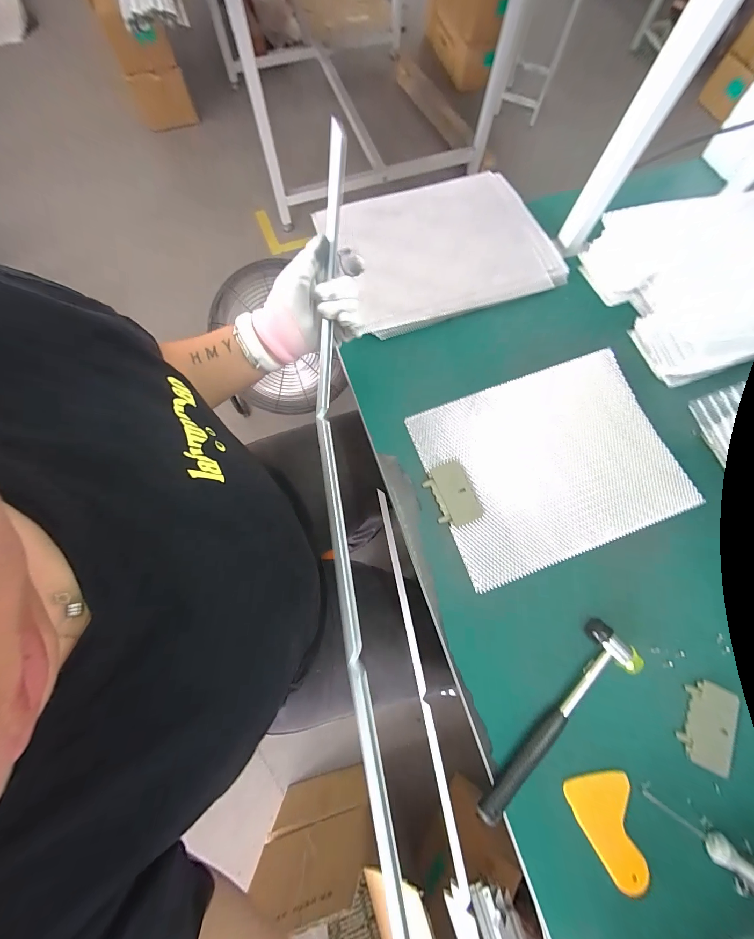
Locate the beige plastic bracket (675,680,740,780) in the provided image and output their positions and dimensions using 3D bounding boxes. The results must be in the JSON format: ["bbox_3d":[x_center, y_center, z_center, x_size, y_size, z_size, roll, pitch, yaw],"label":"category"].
[{"bbox_3d":[0.375,0.289,0.384,0.053,0.008,0.086,24,77,6],"label":"beige plastic bracket"}]

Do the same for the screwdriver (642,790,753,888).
[{"bbox_3d":[0.349,0.385,0.343,0.147,0.026,0.024,38,79,10],"label":"screwdriver"}]

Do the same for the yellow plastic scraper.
[{"bbox_3d":[0.244,0.384,0.361,0.069,0.010,0.098,-5,76,-1],"label":"yellow plastic scraper"}]

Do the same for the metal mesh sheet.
[{"bbox_3d":[0.237,-0.013,0.471,0.324,0.012,0.245,-19,77,-4],"label":"metal mesh sheet"}]

